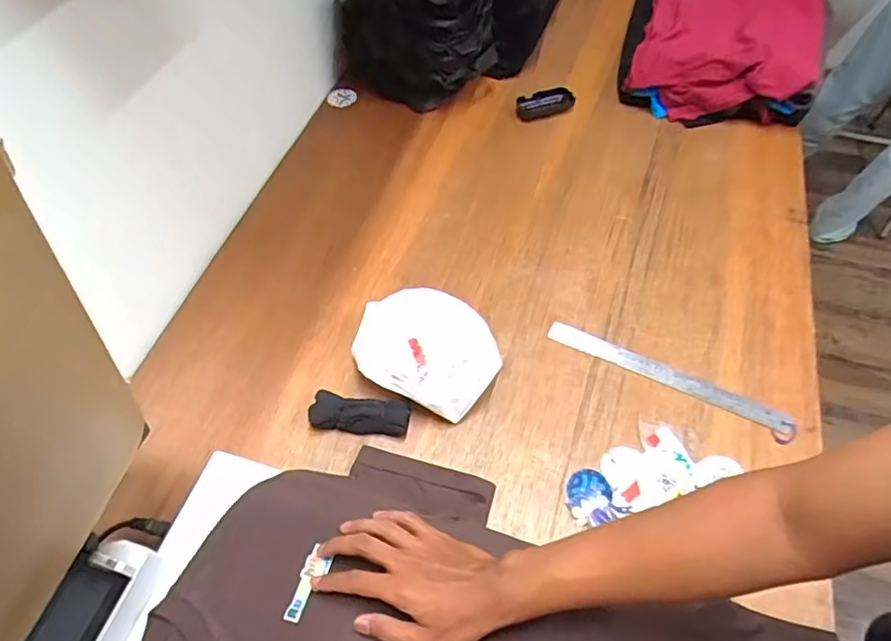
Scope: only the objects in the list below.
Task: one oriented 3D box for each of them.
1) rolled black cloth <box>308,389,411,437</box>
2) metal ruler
[{"bbox_3d":[-0.109,0.120,0.739,0.125,0.036,0.046,6,56,4],"label":"rolled black cloth"},{"bbox_3d":[0.298,0.073,0.788,0.324,0.007,0.032,24,67,14],"label":"metal ruler"}]

